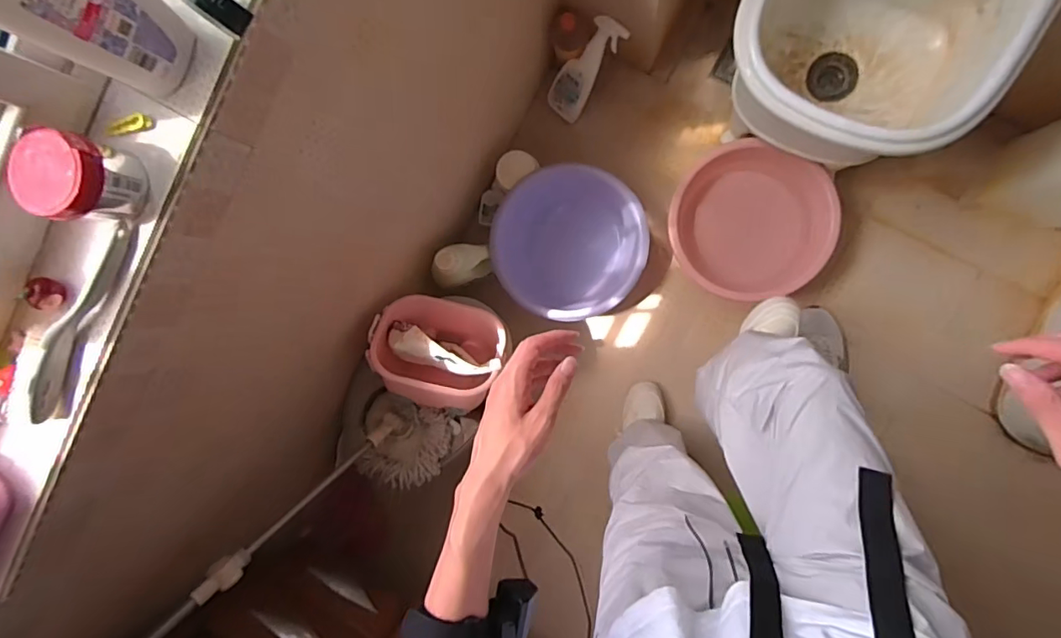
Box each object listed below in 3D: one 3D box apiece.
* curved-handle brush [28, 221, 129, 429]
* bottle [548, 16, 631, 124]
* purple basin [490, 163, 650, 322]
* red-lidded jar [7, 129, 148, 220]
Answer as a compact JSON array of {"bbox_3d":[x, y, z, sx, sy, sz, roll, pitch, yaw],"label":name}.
[{"bbox_3d":[-0.484,0.004,0.562,0.028,0.029,0.230,25,95,8],"label":"curved-handle brush"},{"bbox_3d":[0.132,-0.602,1.267,0.094,0.061,0.260,47,137,6],"label":"bottle"},{"bbox_3d":[0.102,-0.188,1.324,0.363,0.151,0.361,0,91,10],"label":"purple basin"},{"bbox_3d":[-0.448,-0.139,0.527,0.079,0.091,0.080,0,91,10],"label":"red-lidded jar"}]

